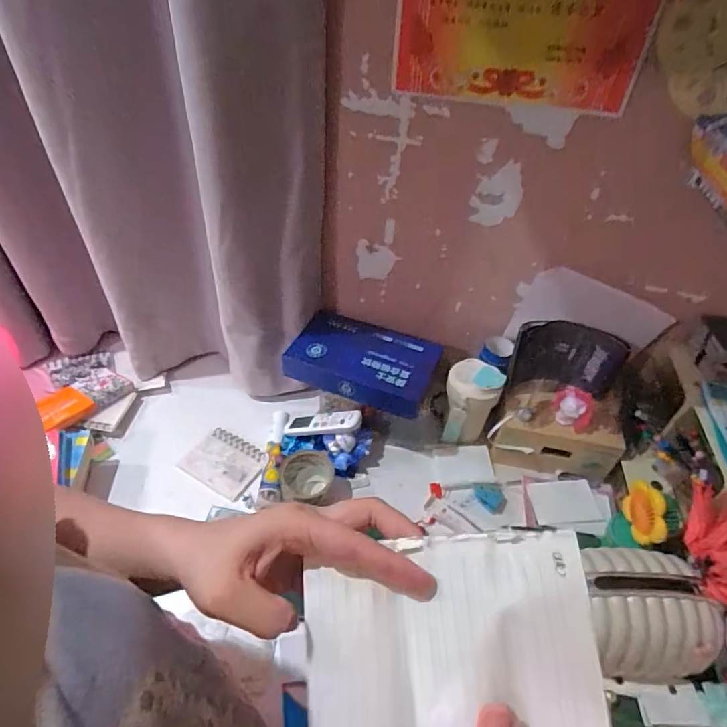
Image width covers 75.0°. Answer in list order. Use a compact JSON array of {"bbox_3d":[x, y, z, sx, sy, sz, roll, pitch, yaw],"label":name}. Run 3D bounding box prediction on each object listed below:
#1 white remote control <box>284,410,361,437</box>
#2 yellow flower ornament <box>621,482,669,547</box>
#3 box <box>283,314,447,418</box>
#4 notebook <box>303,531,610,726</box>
[{"bbox_3d":[-0.069,0.104,0.807,0.136,0.019,0.037,-8,41,20],"label":"white remote control"},{"bbox_3d":[0.366,0.195,0.616,0.020,0.074,0.070,-2,44,-6],"label":"yellow flower ornament"},{"bbox_3d":[0.001,-0.005,0.810,0.240,0.071,0.143,16,45,13],"label":"box"},{"bbox_3d":[0.045,0.160,0.262,0.155,0.016,0.117,-10,75,12],"label":"notebook"}]

